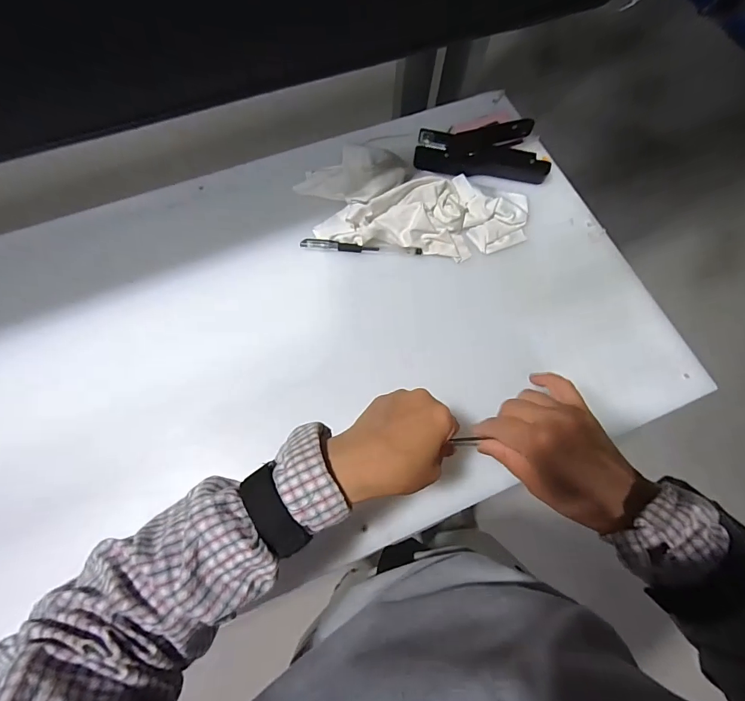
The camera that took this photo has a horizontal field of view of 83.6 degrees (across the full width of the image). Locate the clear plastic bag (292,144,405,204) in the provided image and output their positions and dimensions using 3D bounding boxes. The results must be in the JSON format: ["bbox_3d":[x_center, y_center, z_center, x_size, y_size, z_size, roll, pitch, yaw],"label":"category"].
[{"bbox_3d":[-0.027,-0.217,0.531,0.136,0.043,0.071,-3,69,-2],"label":"clear plastic bag"}]

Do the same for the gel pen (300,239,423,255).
[{"bbox_3d":[-0.014,-0.126,0.518,0.147,0.015,0.013,3,69,0],"label":"gel pen"}]

